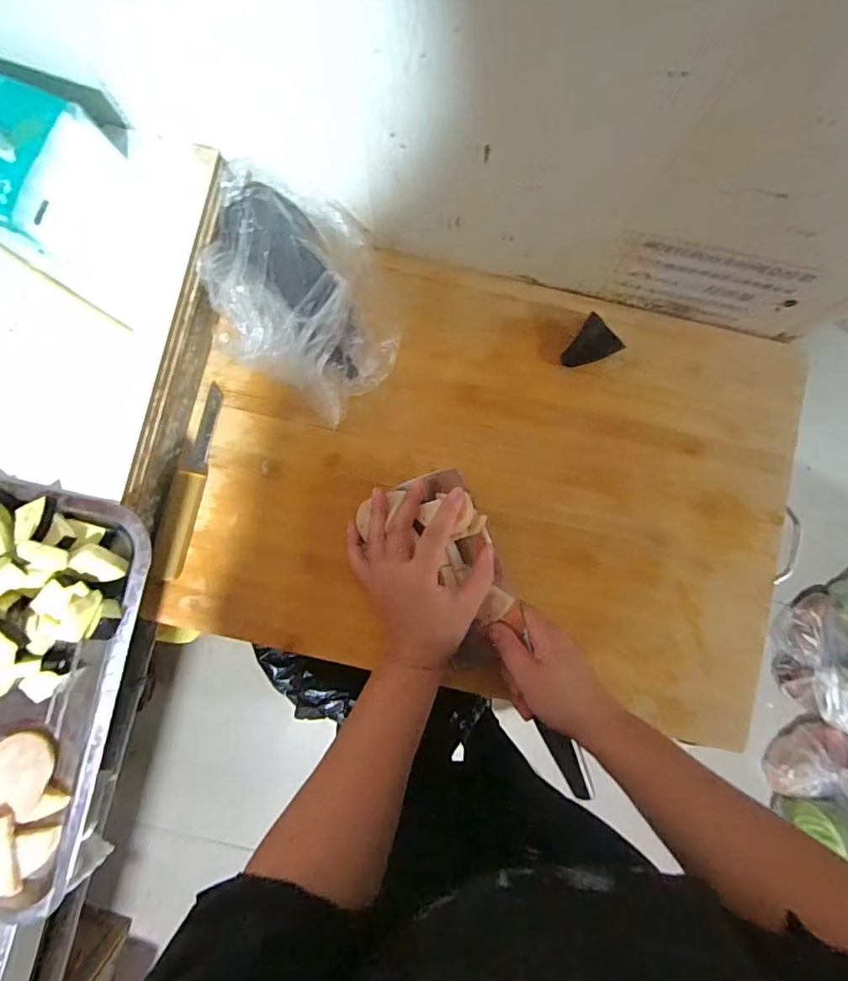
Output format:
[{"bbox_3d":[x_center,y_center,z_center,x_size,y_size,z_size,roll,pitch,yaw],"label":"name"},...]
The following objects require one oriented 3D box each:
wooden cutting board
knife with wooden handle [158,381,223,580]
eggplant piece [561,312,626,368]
[{"bbox_3d":[0.066,-0.011,0.471,0.541,0.020,0.377,14,86,-1],"label":"wooden cutting board"},{"bbox_3d":[-0.211,-0.010,0.455,0.024,0.022,0.175,11,86,-1],"label":"knife with wooden handle"},{"bbox_3d":[0.152,-0.131,0.462,0.045,0.022,0.039,-44,89,-4],"label":"eggplant piece"}]

